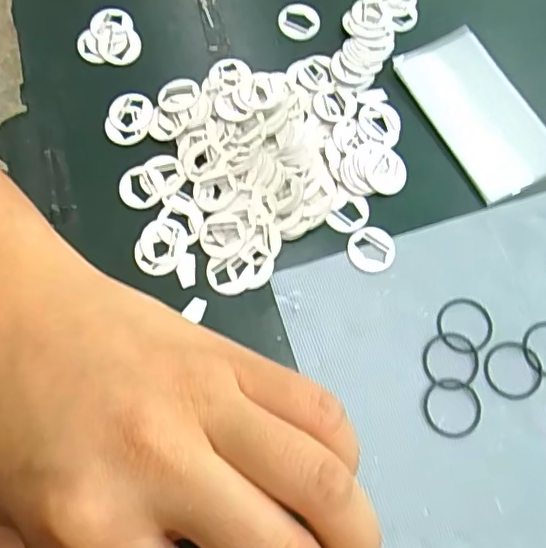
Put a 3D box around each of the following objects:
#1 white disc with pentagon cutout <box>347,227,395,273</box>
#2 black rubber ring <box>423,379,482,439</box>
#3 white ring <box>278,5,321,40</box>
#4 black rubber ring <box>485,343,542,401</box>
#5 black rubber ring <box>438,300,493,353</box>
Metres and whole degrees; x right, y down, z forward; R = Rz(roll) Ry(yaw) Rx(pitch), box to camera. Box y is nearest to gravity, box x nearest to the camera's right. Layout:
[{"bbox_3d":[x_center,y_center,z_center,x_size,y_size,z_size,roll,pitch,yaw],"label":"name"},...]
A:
[{"bbox_3d":[0.039,-0.010,0.218,0.018,0.004,0.018,-1,72,0],"label":"white disc with pentagon cutout"},{"bbox_3d":[0.064,0.048,0.199,0.021,0.004,0.021,0,72,1],"label":"black rubber ring"},{"bbox_3d":[0.012,-0.113,0.251,0.018,0.004,0.017,0,72,1],"label":"white ring"},{"bbox_3d":[0.088,0.035,0.203,0.021,0.004,0.021,0,72,1],"label":"black rubber ring"},{"bbox_3d":[0.072,0.019,0.208,0.021,0.004,0.020,0,72,1],"label":"black rubber ring"}]

